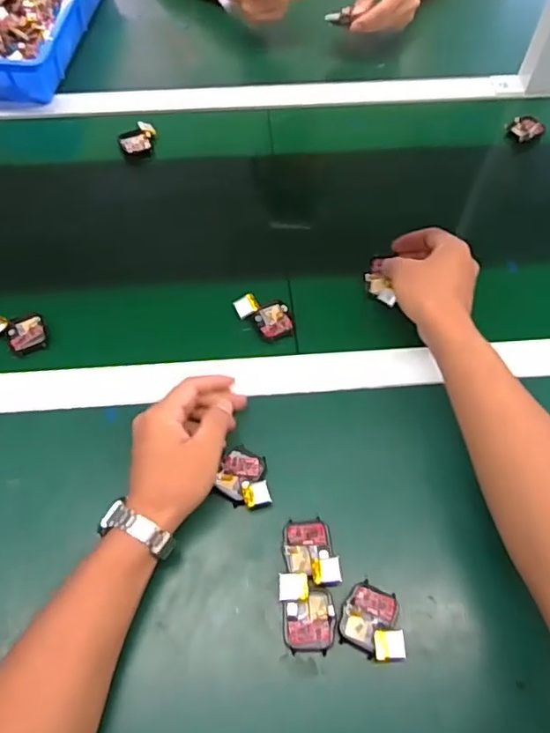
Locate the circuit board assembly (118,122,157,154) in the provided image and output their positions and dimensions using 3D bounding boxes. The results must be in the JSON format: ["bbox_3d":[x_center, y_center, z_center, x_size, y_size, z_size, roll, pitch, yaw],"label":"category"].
[{"bbox_3d":[-0.175,-0.291,0.707,0.047,0.017,0.038,-15,61,-10],"label":"circuit board assembly"}]

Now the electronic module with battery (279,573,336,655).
[{"bbox_3d":[0.025,0.188,0.425,0.038,0.016,0.055,-6,60,-5],"label":"electronic module with battery"}]

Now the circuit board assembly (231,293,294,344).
[{"bbox_3d":[-0.011,-0.050,0.564,0.053,0.014,0.051,-11,60,-8],"label":"circuit board assembly"}]

